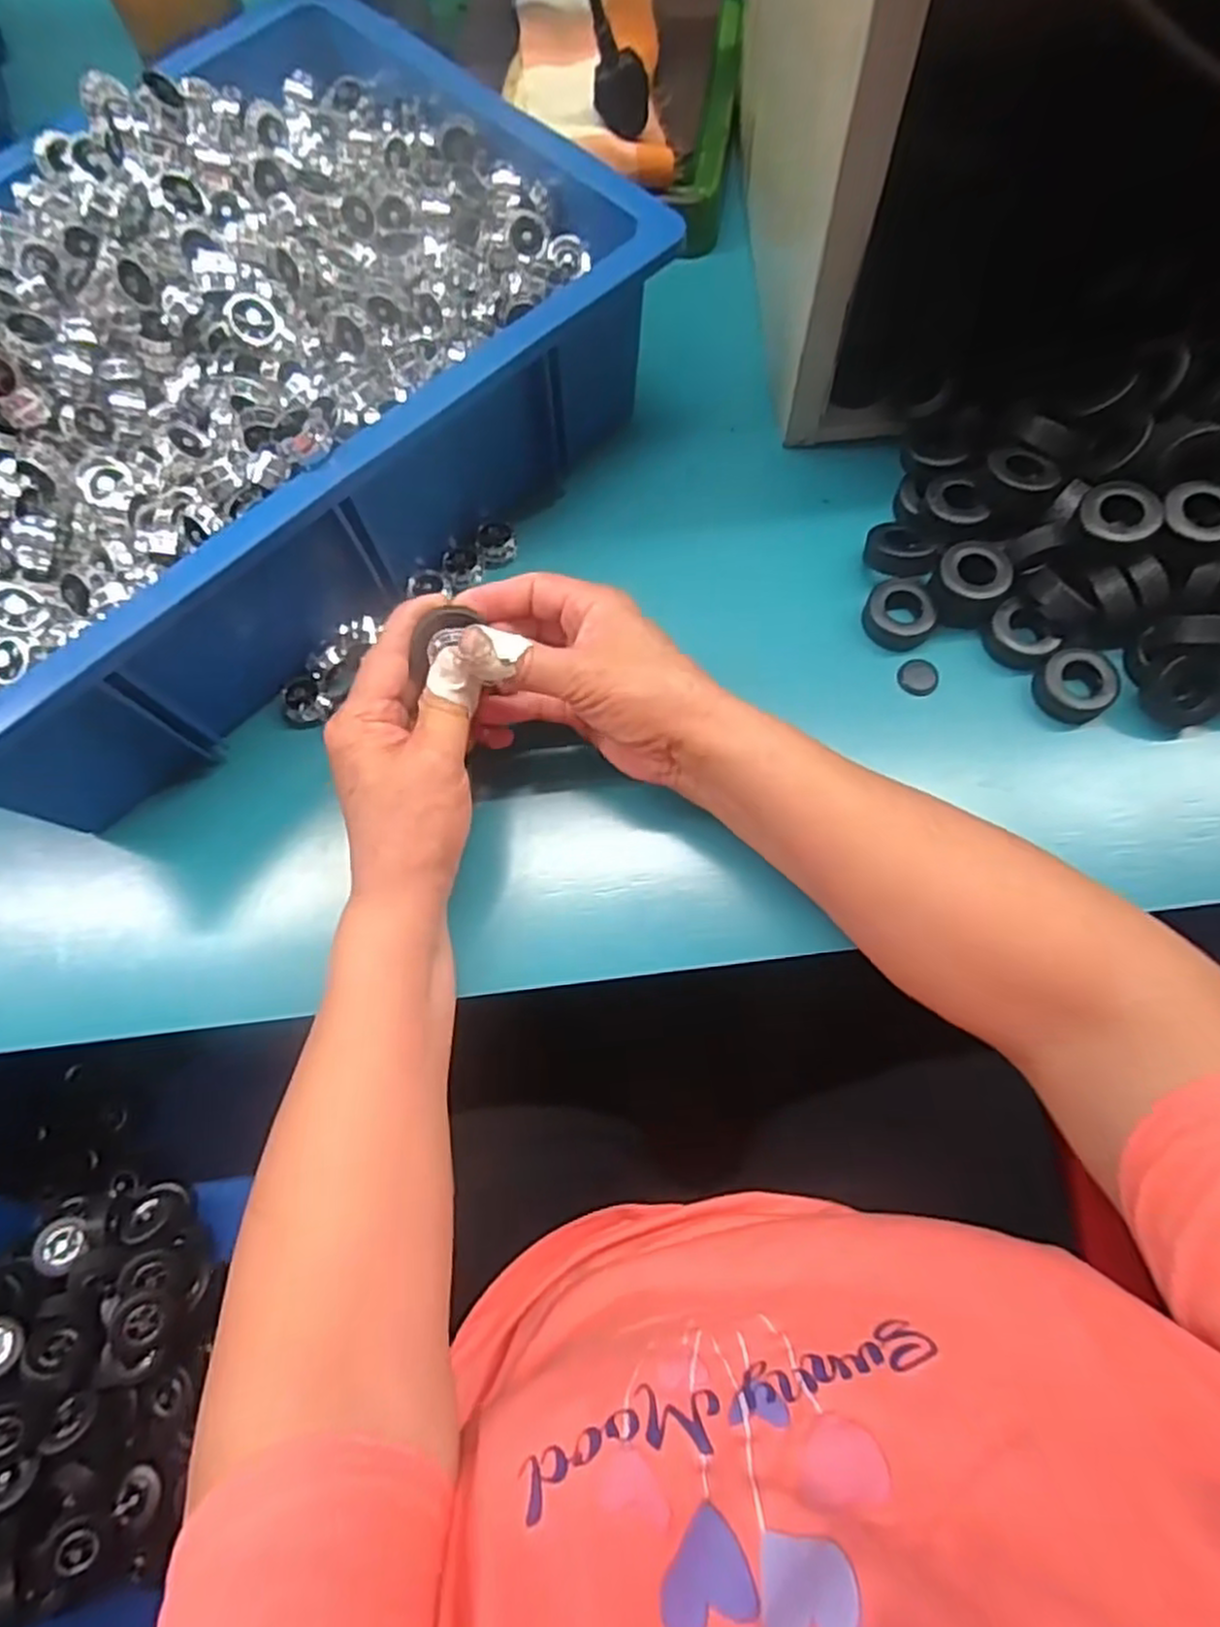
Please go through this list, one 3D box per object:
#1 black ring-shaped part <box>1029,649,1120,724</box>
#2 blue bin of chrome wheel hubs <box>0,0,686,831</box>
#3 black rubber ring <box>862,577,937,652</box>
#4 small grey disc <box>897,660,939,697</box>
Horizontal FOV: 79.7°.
[{"bbox_3d":[0.242,-0.067,0.379,0.036,0.016,0.037,-24,75,-5],"label":"black ring-shaped part"},{"bbox_3d":[-0.221,-0.238,0.406,0.439,0.132,0.310,-44,78,-9],"label":"blue bin of chrome wheel hubs"},{"bbox_3d":[0.158,-0.109,0.396,0.036,0.012,0.039,-1,75,2],"label":"black rubber ring"},{"bbox_3d":[0.166,-0.073,0.391,0.018,0.005,0.021,-41,77,-9],"label":"small grey disc"}]

